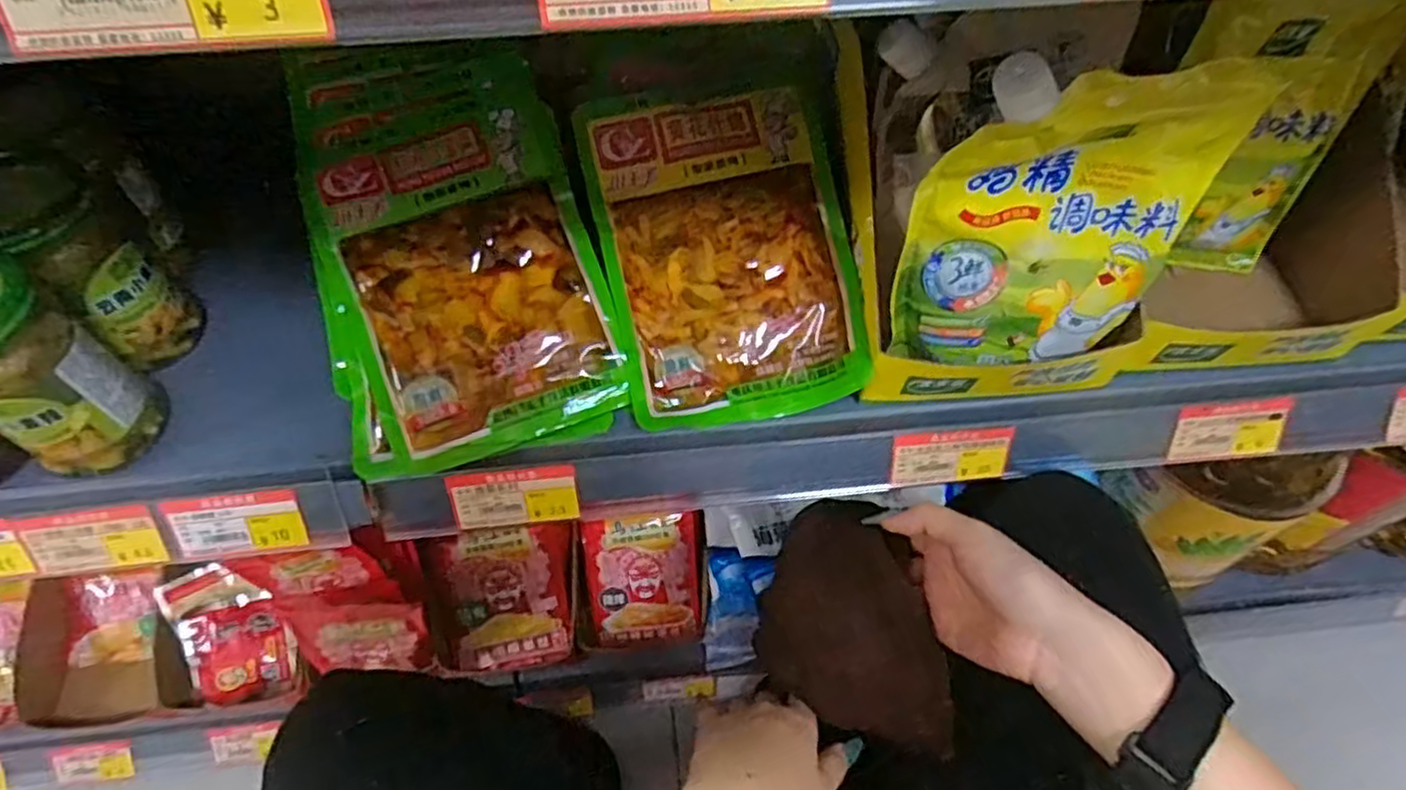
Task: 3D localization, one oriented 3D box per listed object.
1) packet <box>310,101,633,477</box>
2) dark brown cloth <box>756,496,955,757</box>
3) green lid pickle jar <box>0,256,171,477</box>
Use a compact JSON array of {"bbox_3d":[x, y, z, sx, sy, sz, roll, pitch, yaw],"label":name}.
[{"bbox_3d":[-0.129,-0.062,0.406,0.131,0.011,0.183,-20,85,-9],"label":"packet"},{"bbox_3d":[0.102,0.133,0.450,0.122,0.040,0.118,17,94,26],"label":"dark brown cloth"},{"bbox_3d":[-0.324,-0.011,0.358,0.057,0.104,0.060,1,59,-1],"label":"green lid pickle jar"}]

